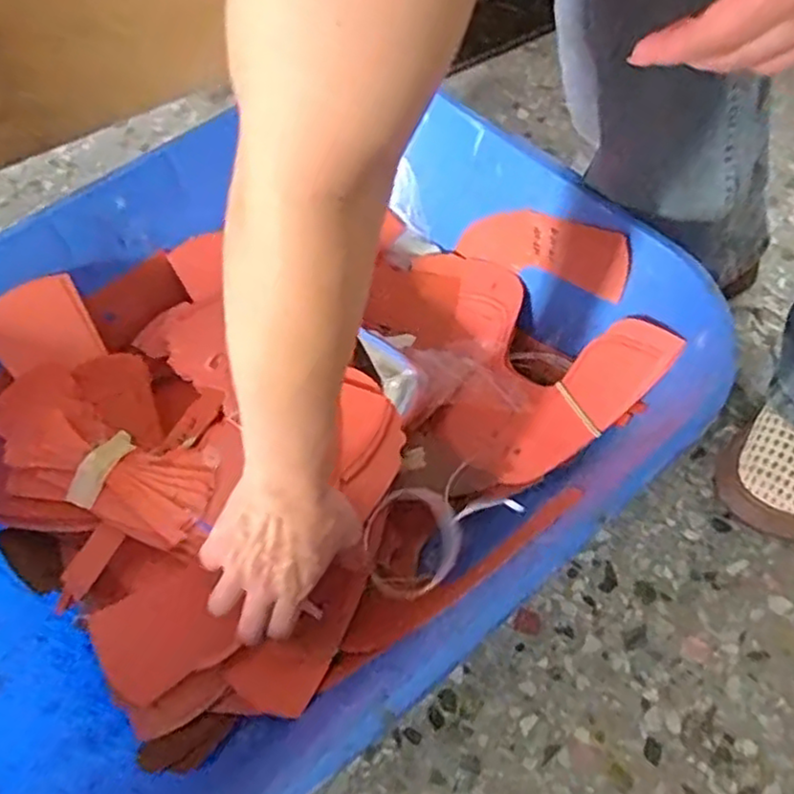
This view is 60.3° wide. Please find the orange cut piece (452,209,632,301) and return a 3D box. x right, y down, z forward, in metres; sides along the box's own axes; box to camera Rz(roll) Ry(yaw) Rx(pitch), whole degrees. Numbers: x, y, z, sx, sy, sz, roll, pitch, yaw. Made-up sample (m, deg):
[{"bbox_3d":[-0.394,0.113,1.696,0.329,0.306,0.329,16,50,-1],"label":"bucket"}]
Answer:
[{"bbox_3d":[0.128,-0.136,0.619,0.006,0.057,0.176,-23,37,-39],"label":"orange cut piece"}]

